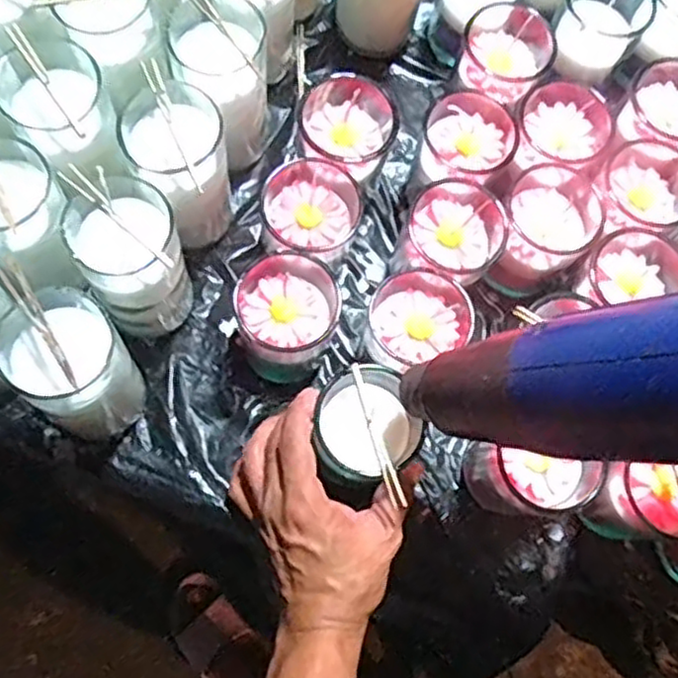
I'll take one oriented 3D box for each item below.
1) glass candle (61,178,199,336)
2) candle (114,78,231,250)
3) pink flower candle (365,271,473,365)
[{"bbox_3d":[-0.137,-0.053,0.489,0.065,0.129,0.070,2,73,-6],"label":"glass candle"},{"bbox_3d":[-0.108,-0.120,0.505,0.063,0.127,0.064,2,73,-6],"label":"candle"},{"bbox_3d":[0.055,-0.013,0.532,0.071,0.077,0.072,2,73,-6],"label":"pink flower candle"}]

